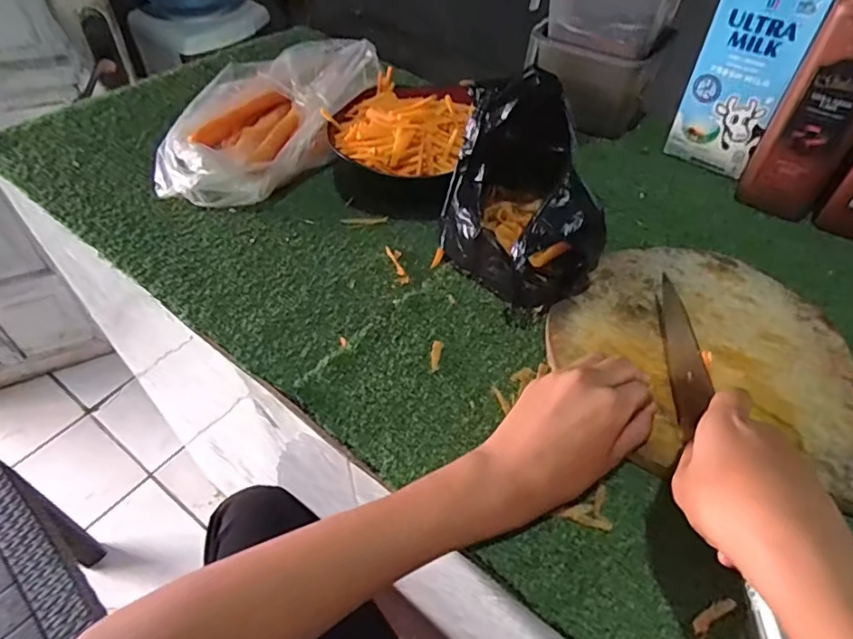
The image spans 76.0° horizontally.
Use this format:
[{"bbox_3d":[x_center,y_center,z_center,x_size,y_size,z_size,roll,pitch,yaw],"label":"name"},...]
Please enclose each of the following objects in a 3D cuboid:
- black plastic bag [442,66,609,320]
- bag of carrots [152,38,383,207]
[{"bbox_3d":[0.087,-0.104,0.474,0.106,0.161,0.147,-21,54,-18],"label":"black plastic bag"},{"bbox_3d":[-0.180,-0.225,0.616,0.143,0.081,0.266,31,56,22],"label":"bag of carrots"}]

